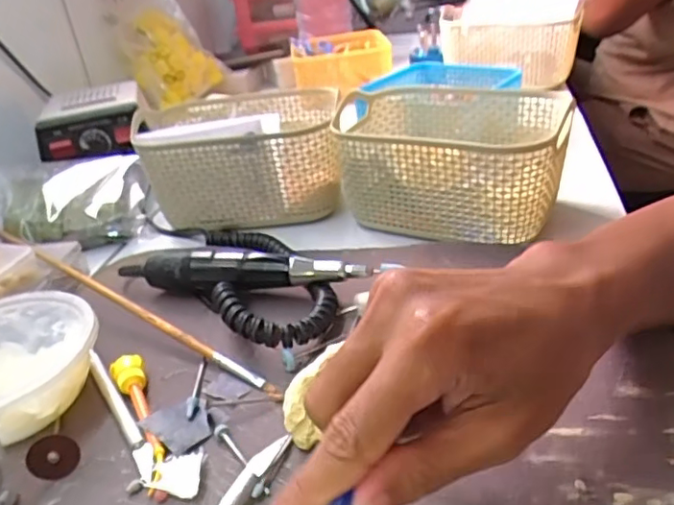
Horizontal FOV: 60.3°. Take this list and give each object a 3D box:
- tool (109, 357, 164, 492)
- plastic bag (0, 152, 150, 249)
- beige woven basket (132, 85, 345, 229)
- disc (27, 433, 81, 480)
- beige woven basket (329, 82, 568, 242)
[{"bbox_3d":[-0.102,0.084,0.297,0.017,0.010,0.093,-16,33,-20],"label":"tool"},{"bbox_3d":[-0.253,-0.042,0.509,0.175,0.048,0.089,-1,31,12],"label":"plastic bag"},{"bbox_3d":[-0.082,-0.084,0.507,0.170,0.082,0.132,-6,30,3],"label":"beige woven basket"},{"bbox_3d":[-0.135,0.098,0.276,0.023,0.022,0.004,23,0,-30],"label":"disc"},{"bbox_3d":[0.087,-0.070,0.453,0.167,0.077,0.121,10,34,27],"label":"beige woven basket"}]

